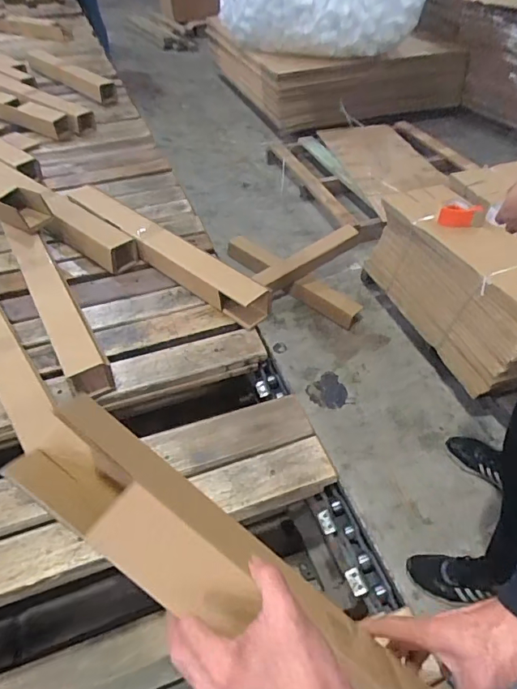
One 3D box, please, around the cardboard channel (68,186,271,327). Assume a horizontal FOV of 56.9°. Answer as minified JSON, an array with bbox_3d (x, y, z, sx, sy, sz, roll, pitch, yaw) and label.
[{"bbox_3d":[-0.247,-0.243,1.192,0.669,0.102,0.082,32,53,26],"label":"cardboard channel"}]

